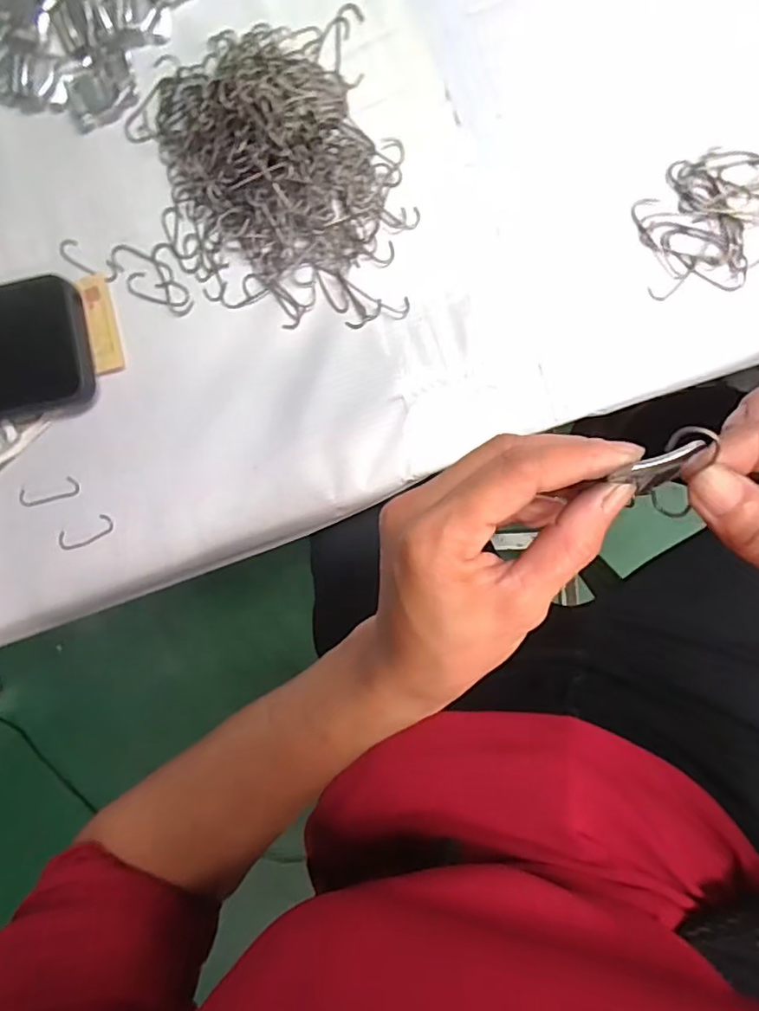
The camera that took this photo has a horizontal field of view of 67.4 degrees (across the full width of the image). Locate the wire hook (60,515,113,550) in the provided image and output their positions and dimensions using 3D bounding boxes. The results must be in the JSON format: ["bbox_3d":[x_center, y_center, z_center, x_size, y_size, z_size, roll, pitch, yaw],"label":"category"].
[{"bbox_3d":[-0.194,0.019,0.375,0.039,0.004,0.015,-21,91,8],"label":"wire hook"}]

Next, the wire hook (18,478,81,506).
[{"bbox_3d":[-0.219,-0.009,0.377,0.042,0.004,0.013,-14,91,8],"label":"wire hook"}]

